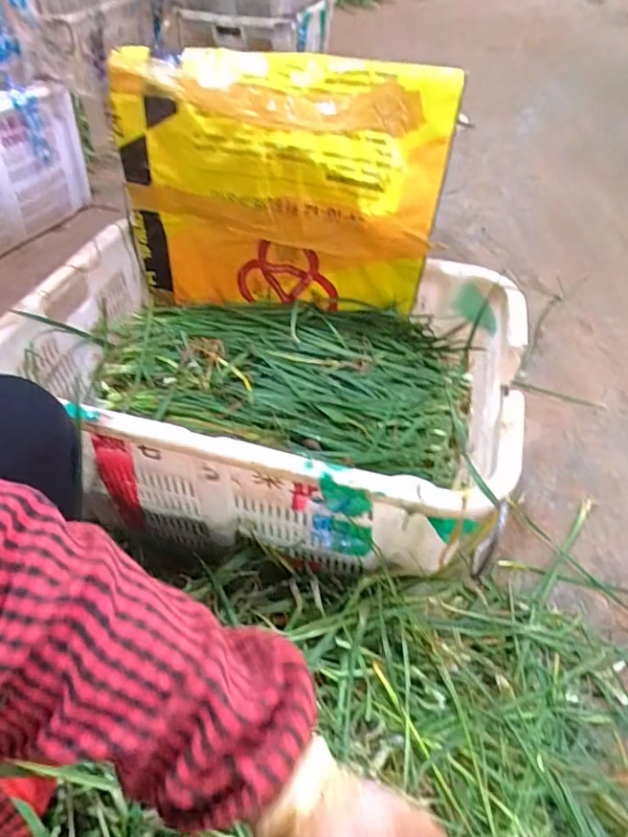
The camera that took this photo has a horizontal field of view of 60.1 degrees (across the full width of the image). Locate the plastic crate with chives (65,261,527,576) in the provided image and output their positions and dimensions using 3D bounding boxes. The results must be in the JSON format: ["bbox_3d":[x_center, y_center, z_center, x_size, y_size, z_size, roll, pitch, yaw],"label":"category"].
[{"bbox_3d":[-0.053,-0.052,0.797,0.641,0.215,0.463,12,48,10],"label":"plastic crate with chives"}]

